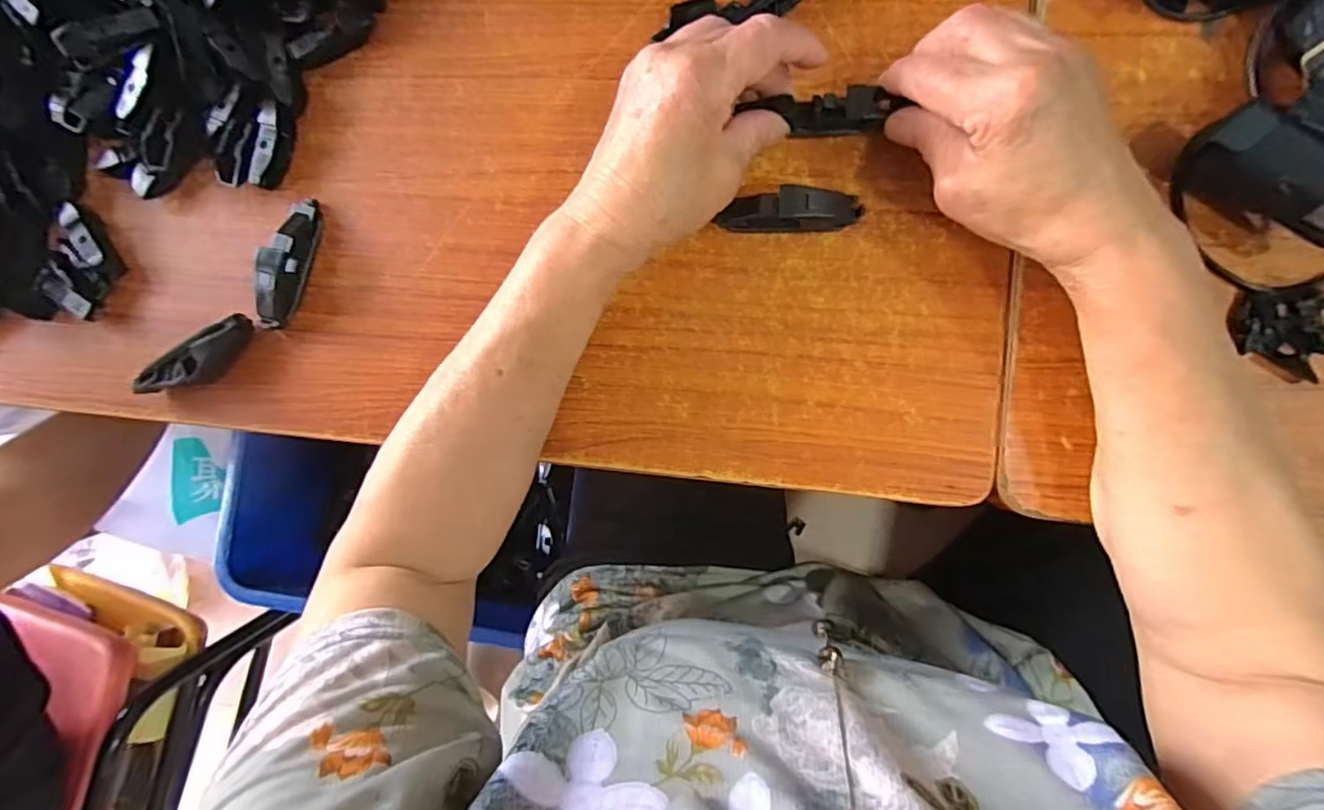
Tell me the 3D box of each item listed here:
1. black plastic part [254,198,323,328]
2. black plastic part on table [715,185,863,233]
[{"bbox_3d":[-0.225,-0.086,0.365,0.017,0.025,0.077,13,89,8],"label":"black plastic part"},{"bbox_3d":[0.070,-0.103,0.330,0.074,0.028,0.019,1,88,8],"label":"black plastic part on table"}]

